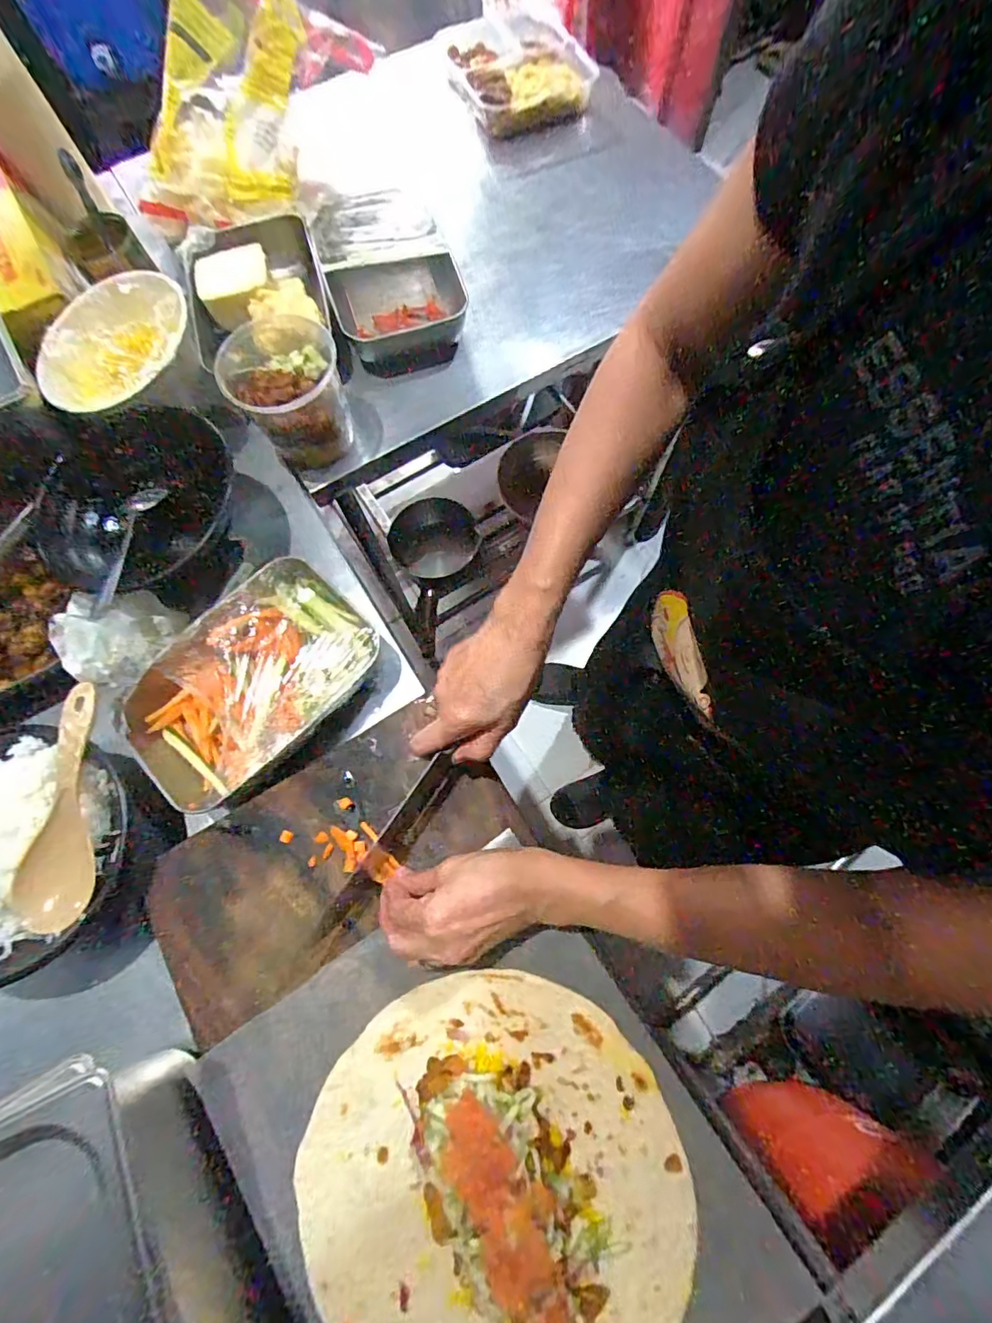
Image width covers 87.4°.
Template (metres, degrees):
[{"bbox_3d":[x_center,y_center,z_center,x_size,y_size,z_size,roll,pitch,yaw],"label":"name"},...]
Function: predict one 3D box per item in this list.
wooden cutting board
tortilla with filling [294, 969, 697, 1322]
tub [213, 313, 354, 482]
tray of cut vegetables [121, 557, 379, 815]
[{"bbox_3d":[-0.139,0.158,0.432,0.300,0.012,0.146,-32,75,-8],"label":"wooden cutting board"},{"bbox_3d":[-0.004,0.360,0.340,0.254,0.048,0.250,0,73,2],"label":"tortilla with filling"},{"bbox_3d":[-0.216,-0.288,0.555,0.117,0.092,0.129,-31,75,-7],"label":"tub"},{"bbox_3d":[-0.227,0.020,0.484,0.232,0.047,0.160,-42,76,-10],"label":"tray of cut vegetables"}]

